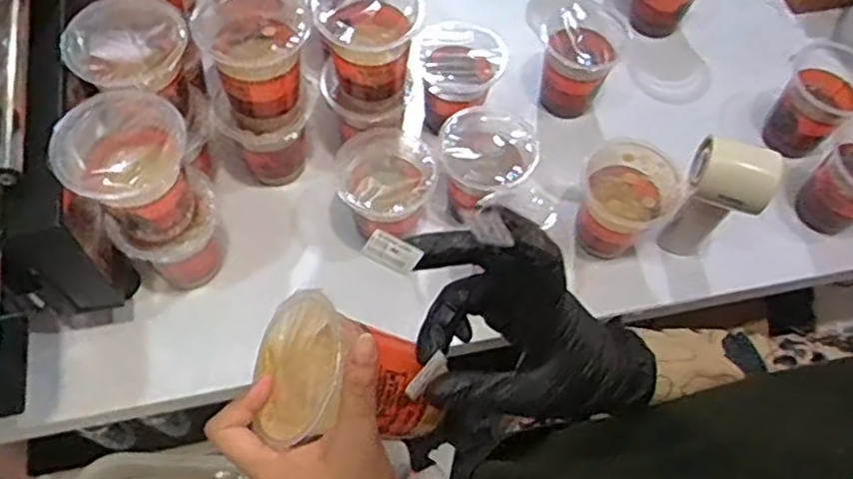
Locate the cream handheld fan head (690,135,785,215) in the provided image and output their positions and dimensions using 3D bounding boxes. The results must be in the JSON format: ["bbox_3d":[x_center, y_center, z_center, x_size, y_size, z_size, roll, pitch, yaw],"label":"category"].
[{"bbox_3d":[0.264,-0.053,0.600,0.070,0.047,0.051,21,63,7],"label":"cream handheld fan head"}]

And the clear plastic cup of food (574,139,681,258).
[{"bbox_3d":[0.184,-0.027,0.683,0.080,0.109,0.083,2,62,-3],"label":"clear plastic cup of food"}]

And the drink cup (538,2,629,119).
[{"bbox_3d":[0.158,-0.185,0.748,0.079,0.096,0.087,25,63,9],"label":"drink cup"}]

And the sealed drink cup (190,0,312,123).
[{"bbox_3d":[-0.143,-0.160,0.596,0.086,0.096,0.088,2,62,-3],"label":"sealed drink cup"}]

